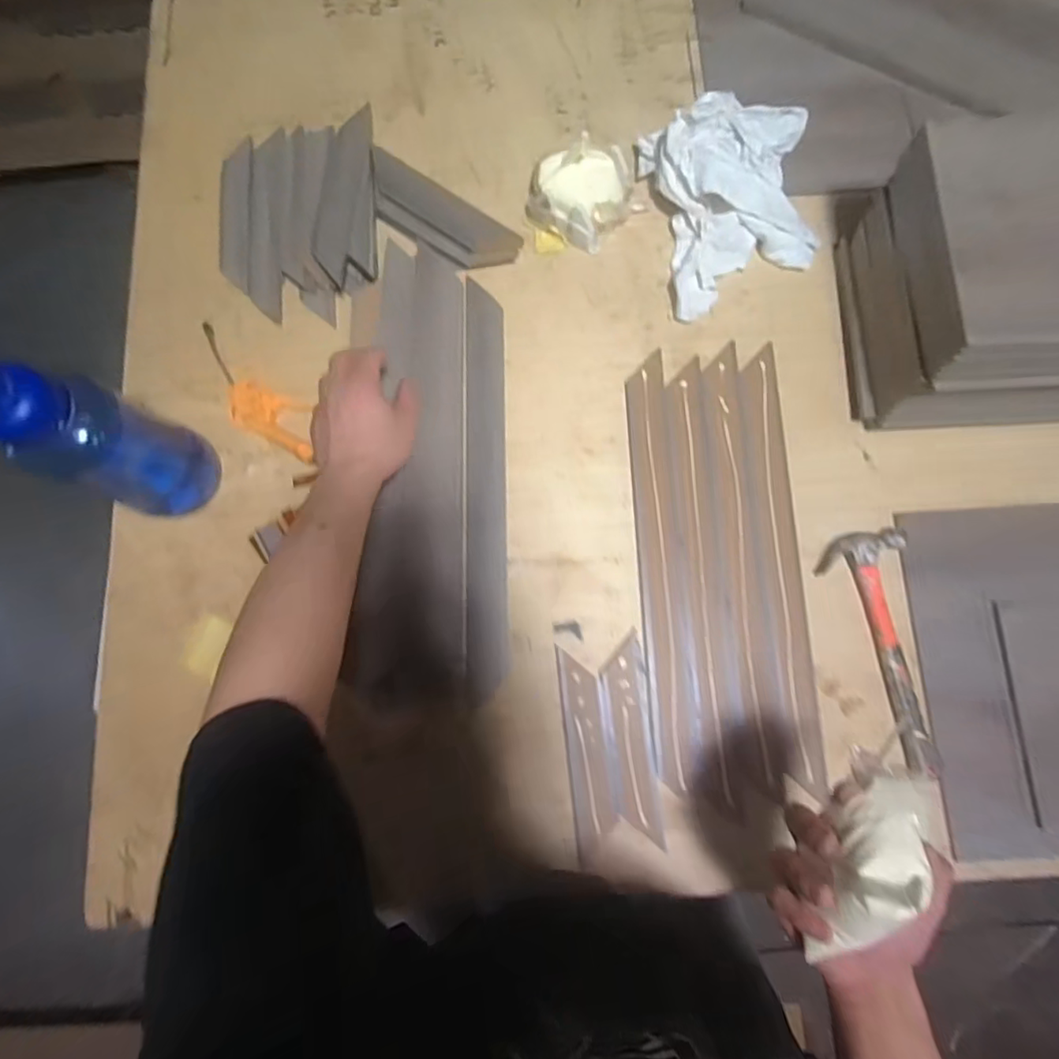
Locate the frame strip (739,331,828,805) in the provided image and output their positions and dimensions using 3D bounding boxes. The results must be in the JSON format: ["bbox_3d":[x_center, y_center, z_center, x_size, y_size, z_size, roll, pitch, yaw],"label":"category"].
[{"bbox_3d":[0.286,0.035,0.648,0.052,0.006,0.494,-3,79,0],"label":"frame strip"}]

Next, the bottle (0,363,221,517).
[{"bbox_3d":[-0.428,-0.089,0.552,0.100,0.257,0.099,16,80,3],"label":"bottle"}]

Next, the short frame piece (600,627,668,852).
[{"bbox_3d":[0.112,0.227,0.614,0.048,0.004,0.212,-7,79,-1],"label":"short frame piece"}]

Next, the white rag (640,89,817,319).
[{"bbox_3d":[0.256,-0.406,0.699,0.196,0.075,0.250,-12,79,-2],"label":"white rag"}]

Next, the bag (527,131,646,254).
[{"bbox_3d":[0.070,-0.423,0.706,0.147,0.076,0.116,-4,79,0],"label":"bag"}]

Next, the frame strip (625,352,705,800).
[{"bbox_3d":[0.150,0.042,0.648,0.046,0.007,0.489,-3,79,0],"label":"frame strip"}]

